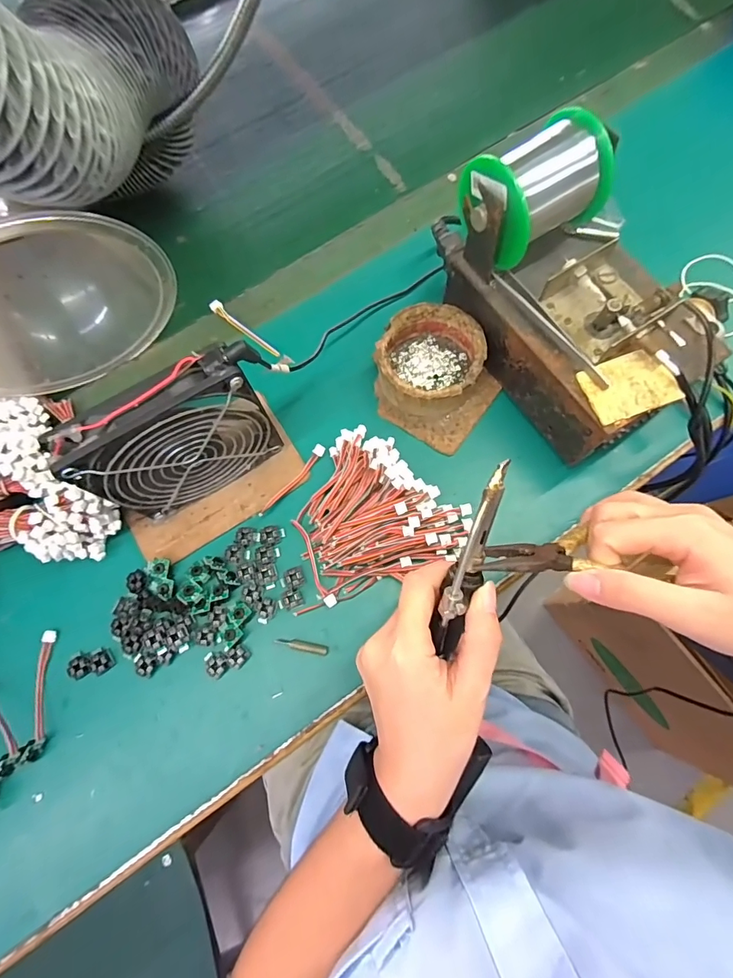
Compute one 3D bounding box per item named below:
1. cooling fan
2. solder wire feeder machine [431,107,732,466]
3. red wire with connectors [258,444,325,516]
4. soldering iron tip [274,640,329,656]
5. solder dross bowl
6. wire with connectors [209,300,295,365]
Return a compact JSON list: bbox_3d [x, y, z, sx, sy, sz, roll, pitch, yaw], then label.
[{"bbox_3d":[-0.122,-0.034,0.303,0.123,0.125,0.033,-30,76,-6],"label":"cooling fan"},{"bbox_3d":[0.151,-0.151,0.325,0.129,0.131,0.223,-35,77,-7],"label":"solder wire feeder machine"},{"bbox_3d":[-0.059,-0.006,0.353,0.008,0.008,0.074,37,78,12],"label":"red wire with connectors"},{"bbox_3d":[-0.047,0.115,0.322,0.039,0.004,0.007,11,75,5],"label":"soldering iron tip"},{"bbox_3d":[0.051,-0.104,0.363,0.083,0.040,0.084,0,75,2],"label":"solder dross bowl"},{"bbox_3d":[-0.106,-0.142,0.399,0.098,0.004,0.011,40,79,12],"label":"wire with connectors"}]

